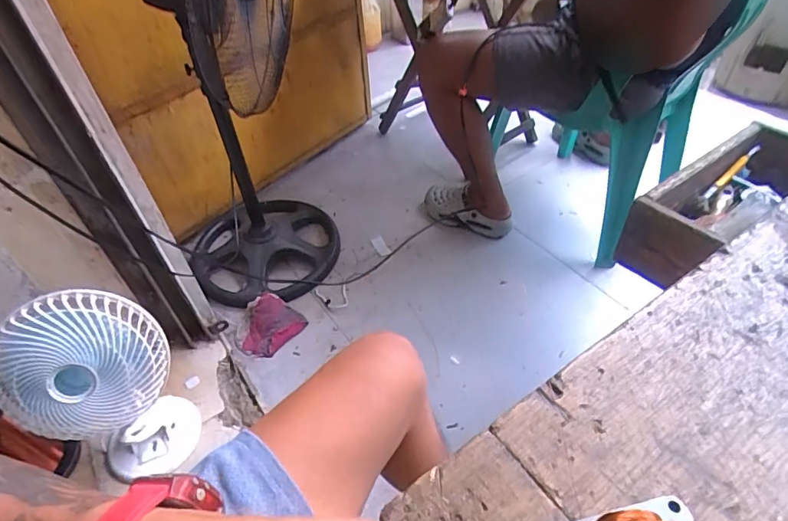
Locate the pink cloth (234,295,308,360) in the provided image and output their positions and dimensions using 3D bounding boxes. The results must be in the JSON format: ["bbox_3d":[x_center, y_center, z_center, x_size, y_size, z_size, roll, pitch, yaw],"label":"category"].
[{"bbox_3d":[-0.320,0.159,1.168,0.154,0.055,0.165,33,57,32],"label":"pink cloth"}]

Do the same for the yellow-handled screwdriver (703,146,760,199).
[{"bbox_3d":[0.541,-0.142,0.750,0.129,0.019,0.009,-41,53,-7],"label":"yellow-handled screwdriver"}]

